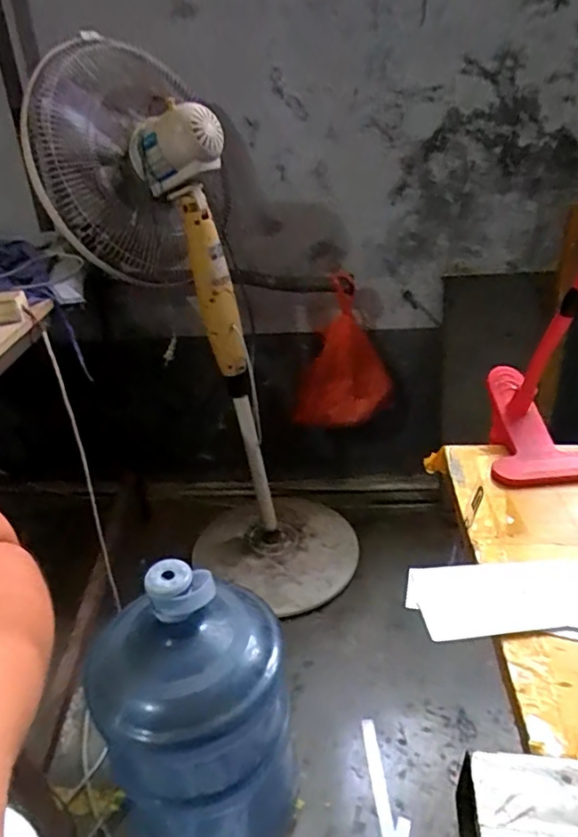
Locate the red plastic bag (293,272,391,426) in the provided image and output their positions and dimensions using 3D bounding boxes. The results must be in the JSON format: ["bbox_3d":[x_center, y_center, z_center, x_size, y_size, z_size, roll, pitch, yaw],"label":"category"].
[{"bbox_3d":[0.121,-0.143,1.389,0.241,0.363,0.046,2,28,13],"label":"red plastic bag"}]

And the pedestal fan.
[{"bbox_3d":[-0.117,-0.162,1.214,0.513,1.064,0.435,5,29,18],"label":"pedestal fan"}]

